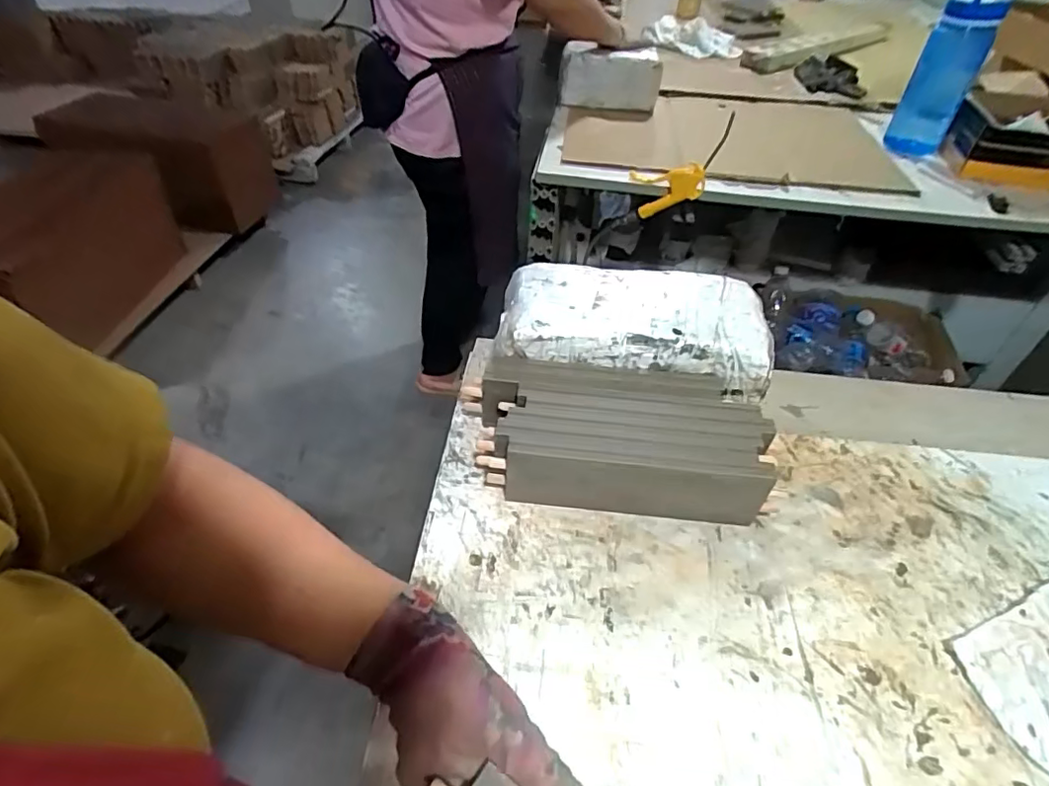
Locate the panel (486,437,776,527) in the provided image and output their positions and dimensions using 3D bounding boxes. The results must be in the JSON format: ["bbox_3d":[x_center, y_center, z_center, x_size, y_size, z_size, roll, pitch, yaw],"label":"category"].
[{"bbox_3d":[0.081,0.072,0.455,0.210,0.067,0.015,6,45,3],"label":"panel"}]

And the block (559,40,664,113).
[{"bbox_3d":[0.182,-0.672,1.214,0.213,0.114,0.081,12,45,9],"label":"block"}]

